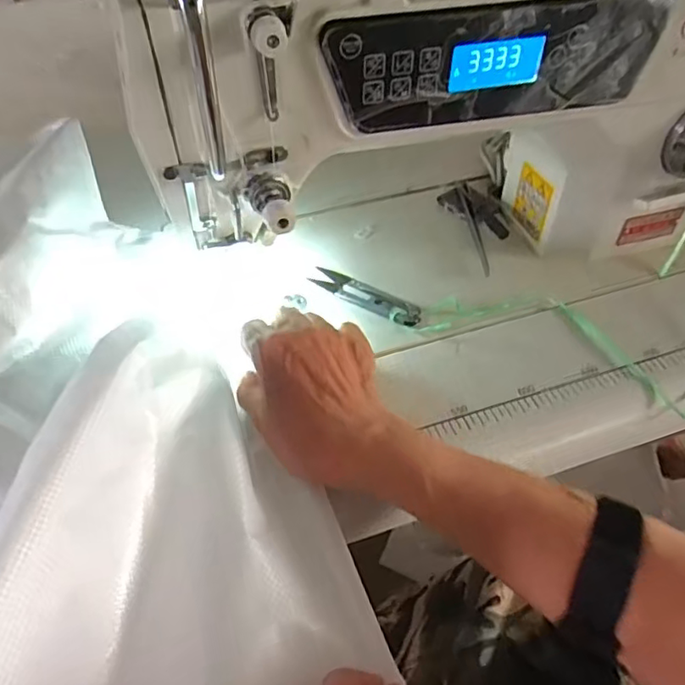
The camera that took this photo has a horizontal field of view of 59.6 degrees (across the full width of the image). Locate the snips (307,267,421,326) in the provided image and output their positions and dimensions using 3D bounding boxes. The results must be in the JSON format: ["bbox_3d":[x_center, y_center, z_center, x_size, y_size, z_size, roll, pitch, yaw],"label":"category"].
[{"bbox_3d":[0.018,-0.036,0.459,0.093,0.008,0.020,27,54,22],"label":"snips"}]

